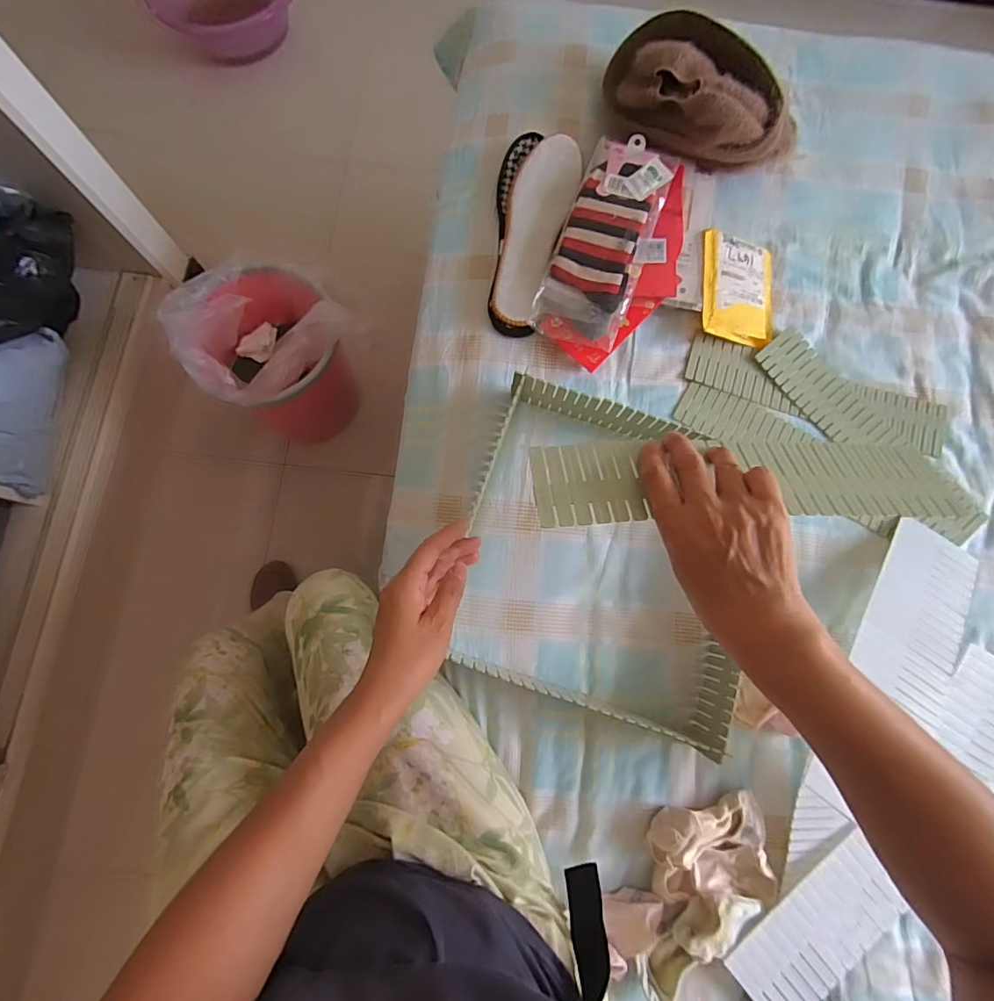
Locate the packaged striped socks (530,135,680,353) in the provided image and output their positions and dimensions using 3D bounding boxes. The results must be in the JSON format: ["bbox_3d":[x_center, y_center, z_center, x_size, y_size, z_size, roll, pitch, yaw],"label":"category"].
[{"bbox_3d":[0.134,-0.307,0.576,0.115,0.028,0.251,19,87,8],"label":"packaged striped socks"}]

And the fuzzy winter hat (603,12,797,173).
[{"bbox_3d":[0.240,-0.478,0.603,0.241,0.109,0.127,31,82,3],"label":"fuzzy winter hat"}]

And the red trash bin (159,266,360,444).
[{"bbox_3d":[-0.410,-0.266,0.928,0.267,0.313,0.244,1,78,-2],"label":"red trash bin"}]

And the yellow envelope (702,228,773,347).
[{"bbox_3d":[0.298,-0.261,0.604,0.103,0.011,0.132,7,85,-19],"label":"yellow envelope"}]

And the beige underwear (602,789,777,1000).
[{"bbox_3d":[0.193,0.386,0.481,0.213,0.054,0.125,-40,84,-6],"label":"beige underwear"}]

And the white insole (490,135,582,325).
[{"bbox_3d":[0.043,-0.333,0.597,0.075,0.016,0.246,16,83,5],"label":"white insole"}]

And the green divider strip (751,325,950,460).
[{"bbox_3d":[0.430,-0.123,0.602,0.232,0.011,0.098,29,84,4],"label":"green divider strip"}]

